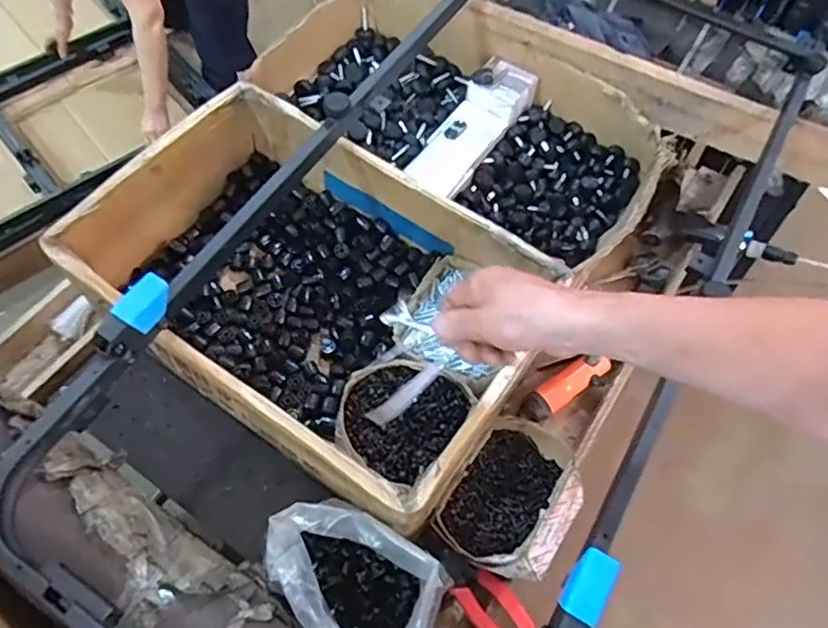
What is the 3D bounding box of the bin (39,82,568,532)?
[{"bbox_3d":[-0.121,-0.025,0.762,0.521,0.163,0.344,33,66,13],"label":"bin"}]

